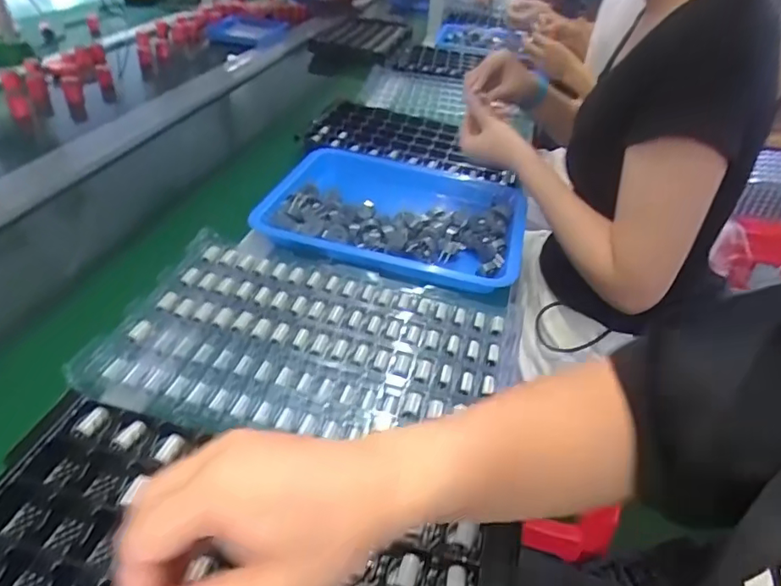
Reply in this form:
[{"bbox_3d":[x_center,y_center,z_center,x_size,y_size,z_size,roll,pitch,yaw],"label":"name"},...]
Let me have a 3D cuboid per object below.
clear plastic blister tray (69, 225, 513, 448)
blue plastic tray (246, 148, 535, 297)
[{"bbox_3d":[-0.076,0.046,0.504,0.341,0.029,0.231,13,39,9],"label":"clear plastic blister tray"},{"bbox_3d":[0.012,-0.104,0.726,0.323,0.060,0.288,12,39,7],"label":"blue plastic tray"}]

